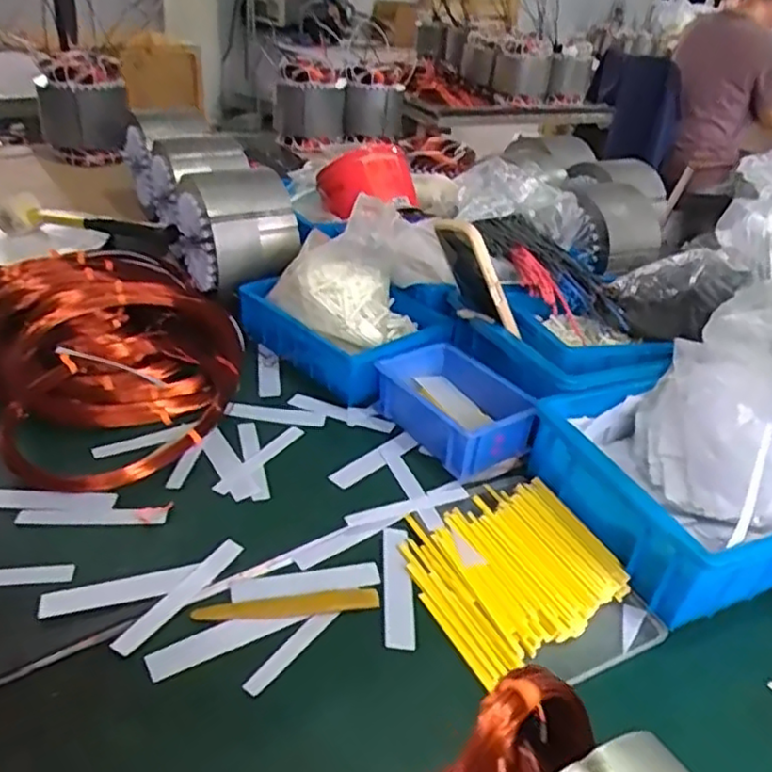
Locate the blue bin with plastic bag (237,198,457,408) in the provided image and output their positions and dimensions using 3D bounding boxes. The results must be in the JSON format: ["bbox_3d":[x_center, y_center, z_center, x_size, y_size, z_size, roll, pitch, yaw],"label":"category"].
[{"bbox_3d":[-0.038,-0.100,0.734,0.153,0.144,0.205,-24,44,-38],"label":"blue bin with plastic bag"}]

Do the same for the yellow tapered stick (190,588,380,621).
[{"bbox_3d":[-0.069,0.155,0.479,0.127,0.004,0.020,-1,34,-13],"label":"yellow tapered stick"}]

